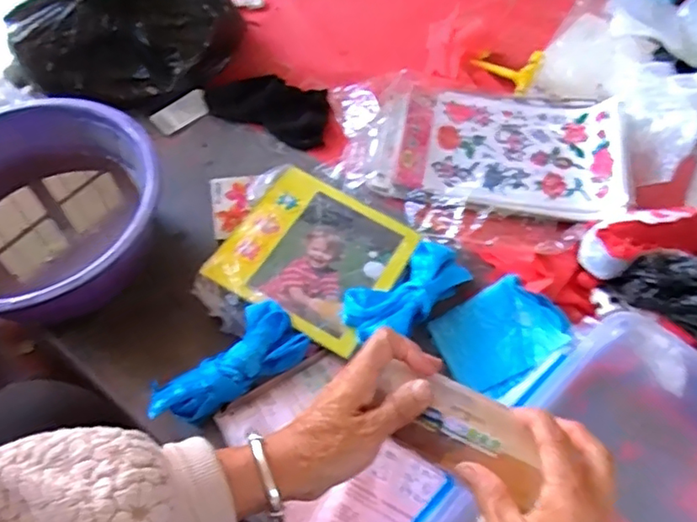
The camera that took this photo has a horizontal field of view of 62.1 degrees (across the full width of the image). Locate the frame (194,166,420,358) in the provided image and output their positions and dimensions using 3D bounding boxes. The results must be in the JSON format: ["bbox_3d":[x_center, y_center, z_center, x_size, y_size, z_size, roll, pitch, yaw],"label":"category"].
[{"bbox_3d":[-0.037,-0.008,0.684,0.190,0.015,0.195,29,57,9],"label":"frame"}]

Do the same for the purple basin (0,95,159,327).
[{"bbox_3d":[-0.368,-0.047,0.675,0.295,0.128,0.293,0,59,0],"label":"purple basin"}]

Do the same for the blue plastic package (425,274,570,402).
[{"bbox_3d":[0.170,0.078,0.644,0.143,0.034,0.109,-28,63,-16],"label":"blue plastic package"}]

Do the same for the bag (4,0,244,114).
[{"bbox_3d":[-0.304,-0.335,0.784,0.313,0.215,0.163,-23,61,-13],"label":"bag"}]

